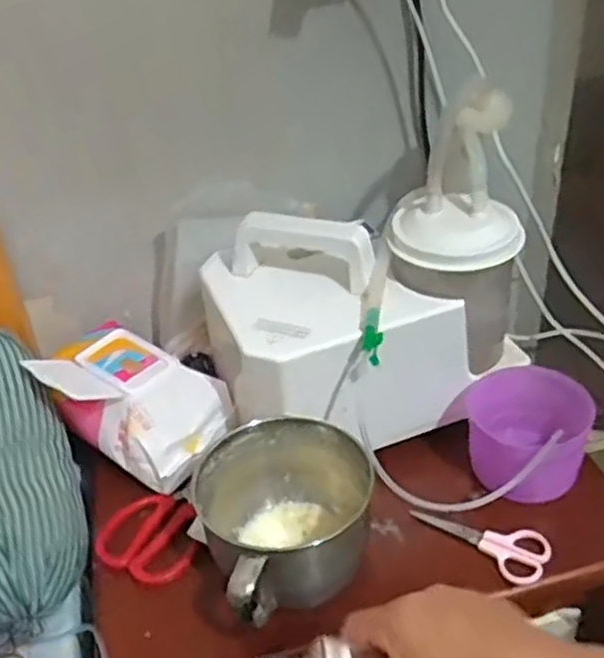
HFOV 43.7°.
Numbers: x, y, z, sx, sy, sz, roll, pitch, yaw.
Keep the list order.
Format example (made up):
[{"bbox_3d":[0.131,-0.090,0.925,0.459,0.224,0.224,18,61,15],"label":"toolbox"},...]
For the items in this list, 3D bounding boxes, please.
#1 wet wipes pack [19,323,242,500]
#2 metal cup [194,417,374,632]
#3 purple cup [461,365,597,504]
[{"bbox_3d":[-0.169,0.059,0.709,0.186,0.087,0.121,21,43,32],"label":"wet wipes pack"},{"bbox_3d":[-0.011,0.157,0.601,0.131,0.093,0.148,-14,36,-13],"label":"metal cup"},{"bbox_3d":[0.195,0.094,0.660,0.104,0.077,0.091,13,39,24],"label":"purple cup"}]

